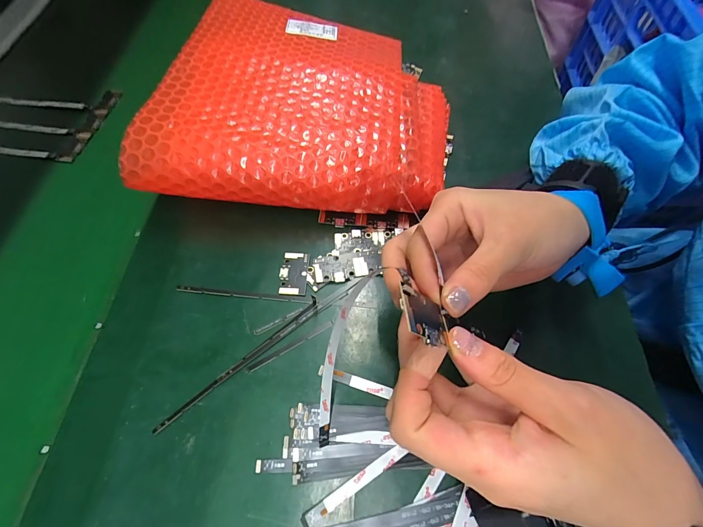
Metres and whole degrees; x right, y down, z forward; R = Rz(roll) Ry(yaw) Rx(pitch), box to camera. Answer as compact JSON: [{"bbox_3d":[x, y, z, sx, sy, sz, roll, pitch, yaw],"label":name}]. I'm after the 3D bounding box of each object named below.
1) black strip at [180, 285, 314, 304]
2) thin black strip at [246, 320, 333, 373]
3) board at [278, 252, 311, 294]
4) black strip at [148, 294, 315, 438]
[{"bbox_3d":[-0.084,0.024,0.260,0.105,0.004,0.005,4,62,4],"label":"black strip"},{"bbox_3d":[-0.043,0.059,0.240,0.067,0.004,0.004,-28,64,-12],"label":"thin black strip"},{"bbox_3d":[-0.046,0.007,0.268,0.022,0.004,0.038,2,62,3],"label":"board"},{"bbox_3d":[-0.076,0.068,0.234,0.133,0.004,0.009,-39,67,-17],"label":"black strip"}]

